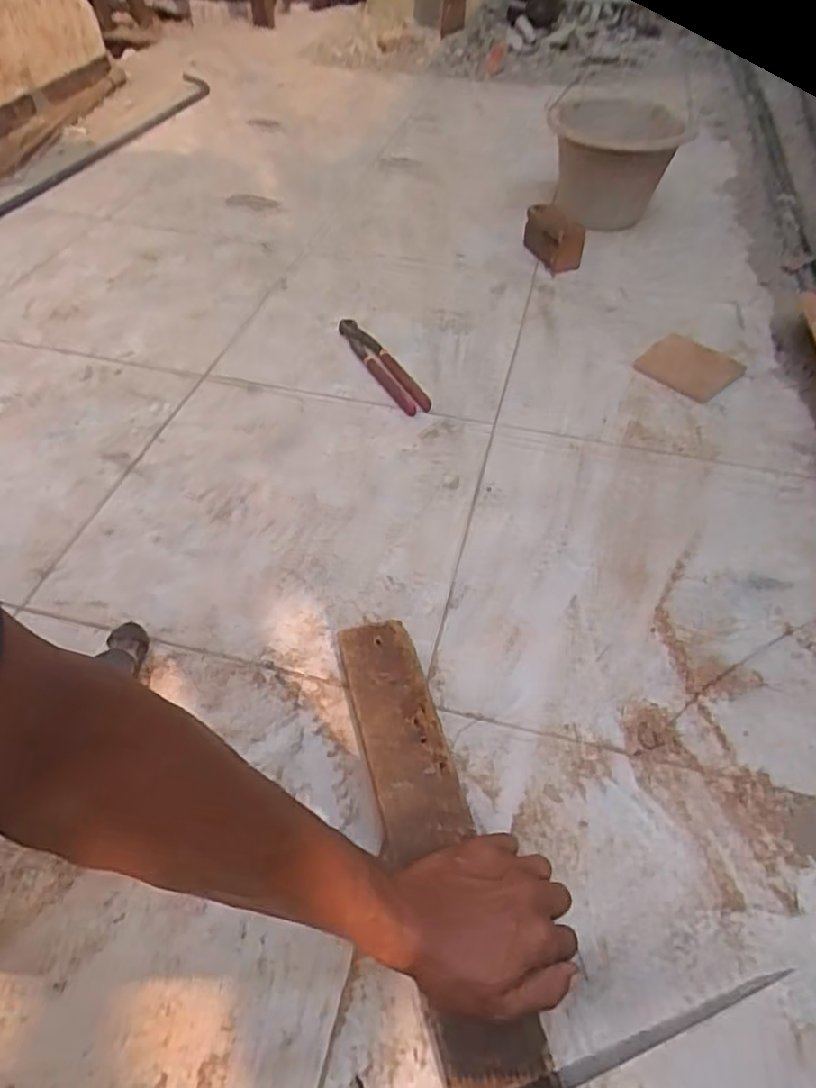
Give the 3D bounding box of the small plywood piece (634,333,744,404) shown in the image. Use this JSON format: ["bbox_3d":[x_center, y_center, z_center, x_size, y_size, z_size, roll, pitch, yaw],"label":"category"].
[{"bbox_3d":[0.388,-0.249,0.908,0.125,0.013,0.119,-35,58,-27],"label":"small plywood piece"}]

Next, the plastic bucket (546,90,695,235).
[{"bbox_3d":[0.369,-0.696,1.176,0.222,0.194,0.222,2,49,1],"label":"plastic bucket"}]

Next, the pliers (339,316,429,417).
[{"bbox_3d":[-0.036,-0.249,0.903,0.041,0.014,0.228,-20,52,-17],"label":"pliers"}]

